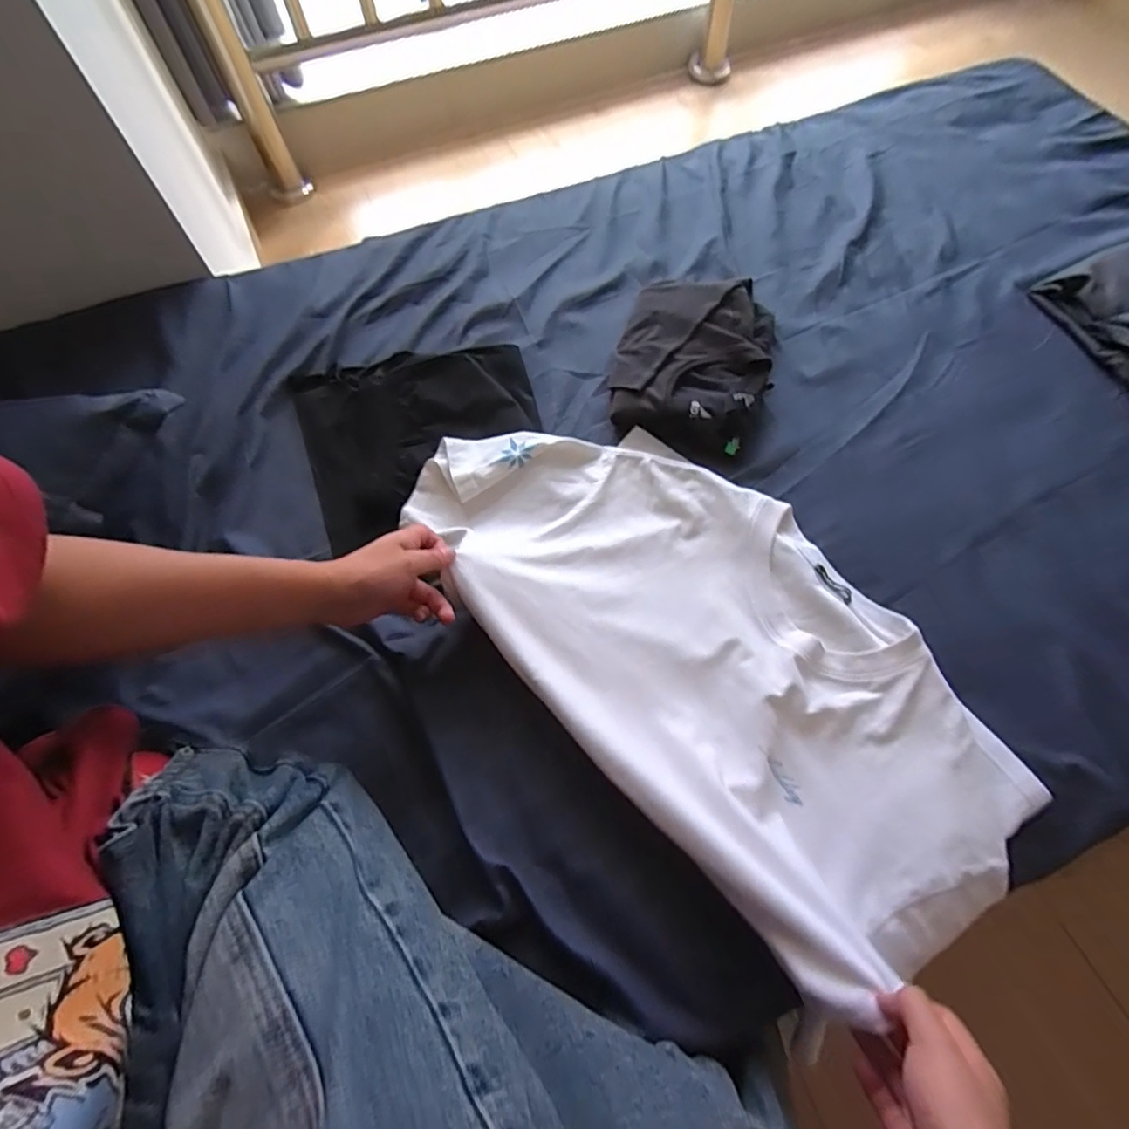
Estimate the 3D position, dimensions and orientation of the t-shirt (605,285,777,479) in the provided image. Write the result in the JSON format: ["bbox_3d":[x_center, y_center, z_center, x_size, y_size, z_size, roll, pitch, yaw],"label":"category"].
[{"bbox_3d":[0.154,-0.241,0.683,0.185,0.045,0.246,10,66,6],"label":"t-shirt"}]

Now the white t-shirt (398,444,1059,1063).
[{"bbox_3d":[0.122,0.051,0.530,0.319,0.072,0.602,-36,70,-14],"label":"white t-shirt"}]

